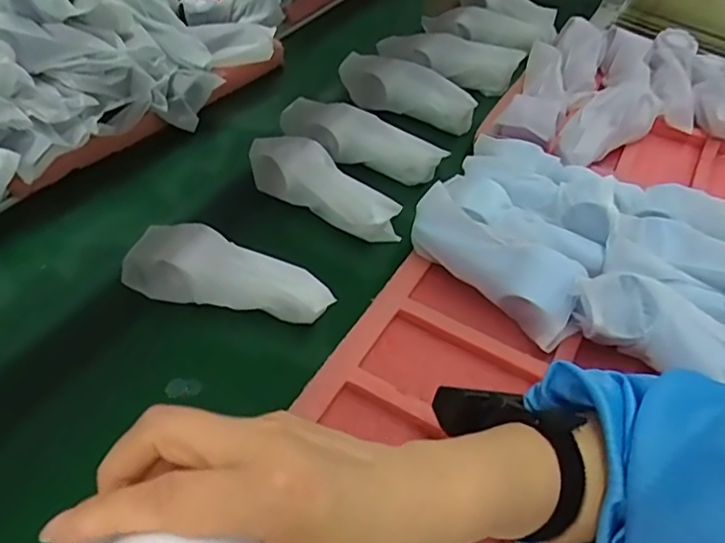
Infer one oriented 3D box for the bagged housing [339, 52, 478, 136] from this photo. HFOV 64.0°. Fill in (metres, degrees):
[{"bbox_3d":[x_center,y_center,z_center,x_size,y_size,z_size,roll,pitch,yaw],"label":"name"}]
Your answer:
[{"bbox_3d":[0.060,-0.239,0.766,0.185,0.056,0.063,25,50,19],"label":"bagged housing"}]

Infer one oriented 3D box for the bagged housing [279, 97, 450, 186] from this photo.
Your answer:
[{"bbox_3d":[-0.008,-0.151,0.682,0.198,0.058,0.052,23,50,17],"label":"bagged housing"}]

